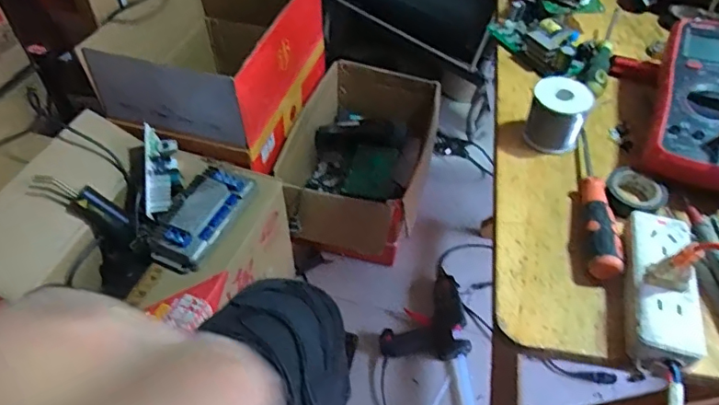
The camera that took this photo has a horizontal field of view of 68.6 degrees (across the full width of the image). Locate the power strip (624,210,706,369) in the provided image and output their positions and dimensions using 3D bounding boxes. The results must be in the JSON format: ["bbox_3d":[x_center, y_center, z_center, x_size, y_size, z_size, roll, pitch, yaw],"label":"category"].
[{"bbox_3d":[0.220,0.060,0.389,0.047,0.022,0.118,14,51,11],"label":"power strip"}]

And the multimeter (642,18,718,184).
[{"bbox_3d":[0.320,-0.096,0.483,0.094,0.048,0.185,21,54,20],"label":"multimeter"}]

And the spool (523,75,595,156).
[{"bbox_3d":[0.191,-0.083,0.506,0.050,0.056,0.050,0,50,0],"label":"spool"}]

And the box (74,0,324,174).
[{"bbox_3d":[-0.270,-0.277,1.036,0.314,0.232,0.425,11,50,9],"label":"box"}]

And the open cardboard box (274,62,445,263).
[{"bbox_3d":[0.005,-0.090,1.114,0.268,0.176,0.444,13,53,12],"label":"open cardboard box"}]

